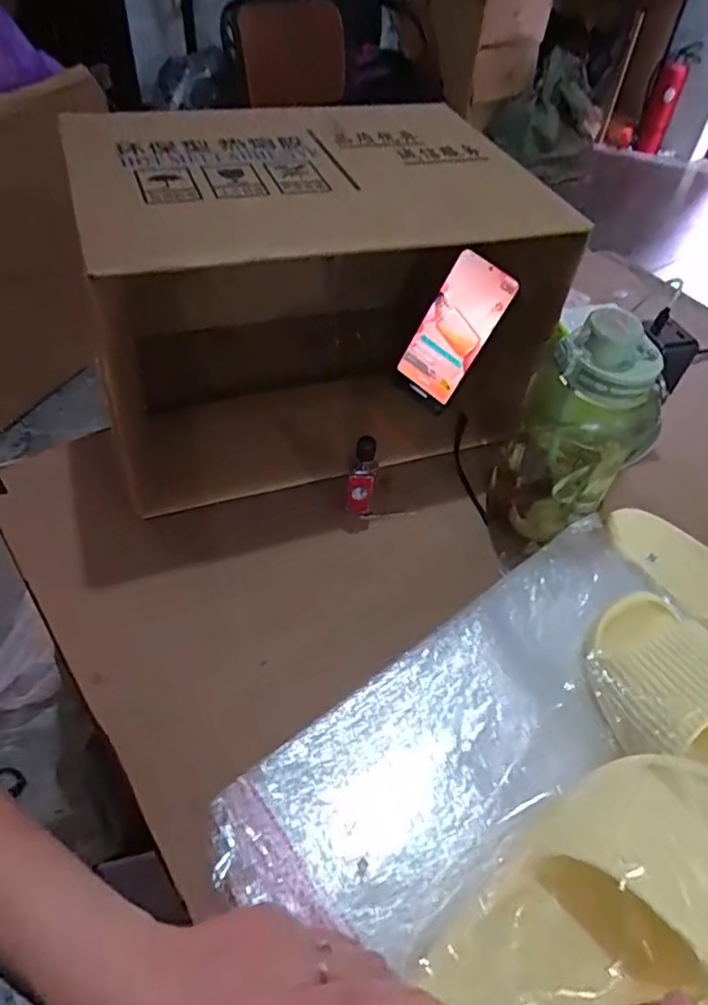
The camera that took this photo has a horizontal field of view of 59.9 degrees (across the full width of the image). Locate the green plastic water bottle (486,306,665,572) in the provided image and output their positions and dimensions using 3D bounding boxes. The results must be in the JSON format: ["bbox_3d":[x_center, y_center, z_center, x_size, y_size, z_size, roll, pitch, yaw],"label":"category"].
[{"bbox_3d":[0.186,-0.050,0.532,0.117,0.214,0.107,27,52,17],"label":"green plastic water bottle"}]

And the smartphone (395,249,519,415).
[{"bbox_3d":[0.101,-0.175,0.638,0.069,0.154,0.008,39,33,13],"label":"smartphone"}]

